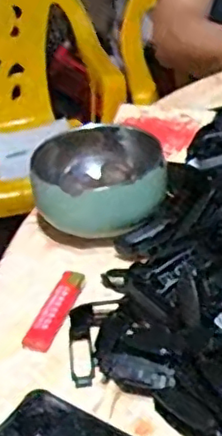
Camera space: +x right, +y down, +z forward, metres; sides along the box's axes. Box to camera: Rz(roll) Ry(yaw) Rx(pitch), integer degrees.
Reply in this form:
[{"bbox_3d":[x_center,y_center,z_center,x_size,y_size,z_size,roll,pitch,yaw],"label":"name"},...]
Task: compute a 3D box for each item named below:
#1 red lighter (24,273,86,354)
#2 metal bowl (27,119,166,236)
[{"bbox_3d":[-0.041,0.069,0.480,0.023,0.012,0.081,8,37,21],"label":"red lighter"},{"bbox_3d":[-0.011,-0.032,0.558,0.113,0.058,0.117,-5,34,3],"label":"metal bowl"}]

